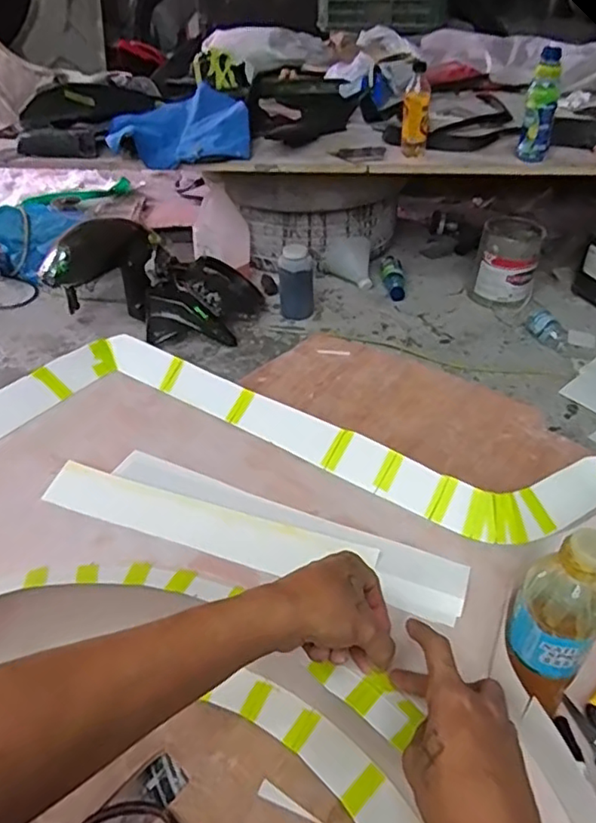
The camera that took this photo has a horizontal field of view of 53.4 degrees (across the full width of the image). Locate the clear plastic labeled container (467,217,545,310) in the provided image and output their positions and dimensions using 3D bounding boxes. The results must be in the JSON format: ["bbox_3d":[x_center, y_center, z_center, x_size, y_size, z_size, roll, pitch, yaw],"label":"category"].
[{"bbox_3d":[0.576,-0.406,1.645,0.163,0.191,0.143,16,42,20],"label":"clear plastic labeled container"}]

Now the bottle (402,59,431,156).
[{"bbox_3d":[0.263,-0.670,1.325,0.059,0.171,0.063,0,39,1],"label":"bottle"}]

